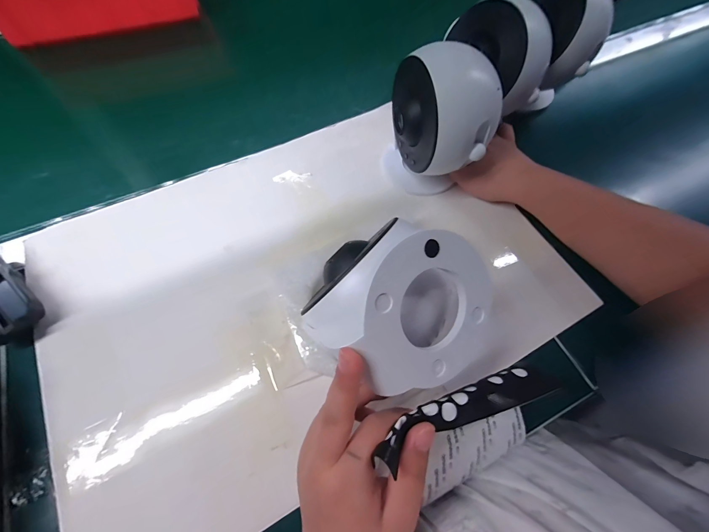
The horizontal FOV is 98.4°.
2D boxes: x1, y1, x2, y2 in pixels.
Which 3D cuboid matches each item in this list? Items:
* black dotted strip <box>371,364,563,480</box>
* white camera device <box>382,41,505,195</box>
[{"bbox_3d":[0.073,0.090,0.194,0.134,0.008,0.023,-11,66,-21],"label":"black dotted strip"},{"bbox_3d":[0.083,-0.135,0.310,0.091,0.128,0.081,2,65,-2],"label":"white camera device"}]

